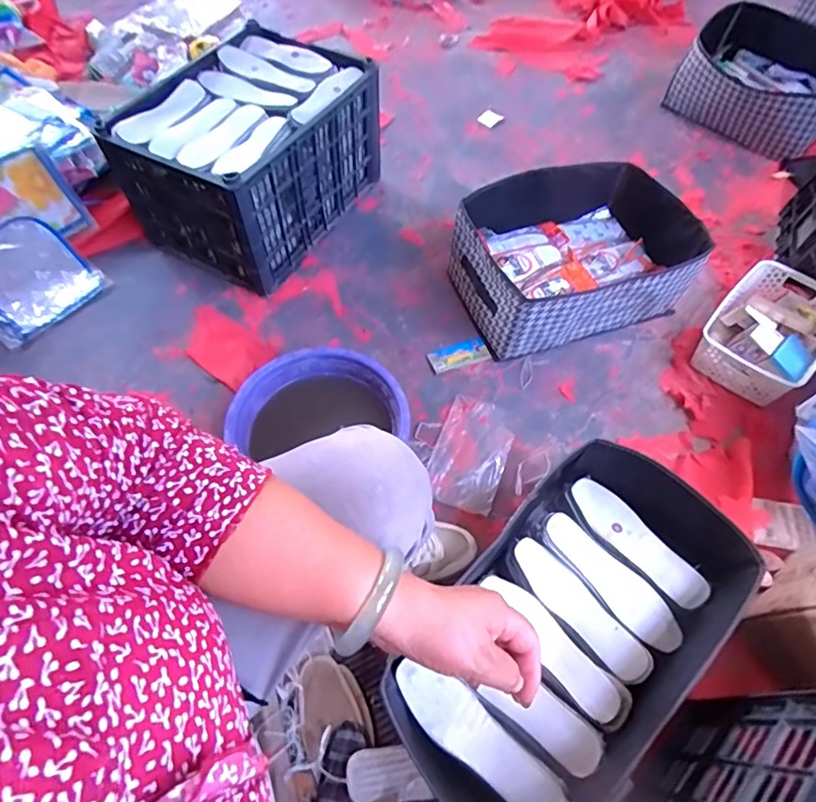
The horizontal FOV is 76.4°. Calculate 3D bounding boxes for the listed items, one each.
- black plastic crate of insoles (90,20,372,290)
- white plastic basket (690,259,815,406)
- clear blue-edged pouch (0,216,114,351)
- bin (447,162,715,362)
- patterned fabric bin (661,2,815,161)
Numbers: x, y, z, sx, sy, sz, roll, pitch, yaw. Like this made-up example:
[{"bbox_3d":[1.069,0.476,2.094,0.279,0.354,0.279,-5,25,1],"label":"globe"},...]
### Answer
[{"bbox_3d":[-0.353,-0.576,1.210,0.440,0.280,0.519,34,66,18],"label":"black plastic crate of insoles"},{"bbox_3d":[0.727,-0.146,1.041,0.199,0.103,0.317,38,66,19],"label":"white plastic basket"},{"bbox_3d":[-0.978,-0.324,1.305,0.384,0.056,0.267,37,65,19],"label":"clear blue-edged pouch"},{"bbox_3d":[0.337,-0.301,1.066,0.444,0.163,0.322,-17,61,-11],"label":"bin"},{"bbox_3d":[0.989,-0.888,1.440,0.426,0.170,0.330,33,64,17],"label":"patterned fabric bin"}]

